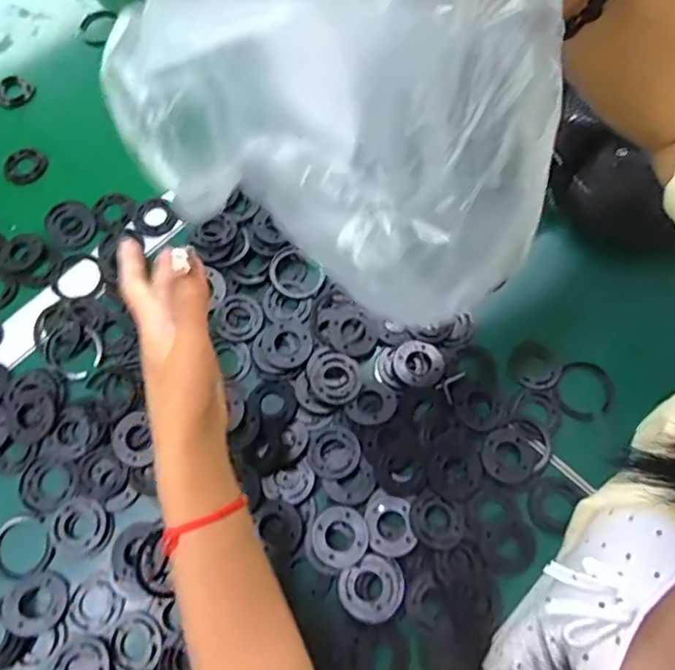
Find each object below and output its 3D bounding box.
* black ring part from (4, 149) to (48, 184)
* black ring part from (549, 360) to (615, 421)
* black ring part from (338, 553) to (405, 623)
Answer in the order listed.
[{"bbox_3d":[-0.330,-0.180,0.589,0.044,0.010,0.043,0,69,1],"label":"black ring part"},{"bbox_3d":[0.217,0.051,0.487,0.055,0.008,0.053,2,78,-9],"label":"black ring part"},{"bbox_3d":[0.028,0.191,0.421,0.049,0.005,0.043,-32,71,-11],"label":"black ring part"}]

